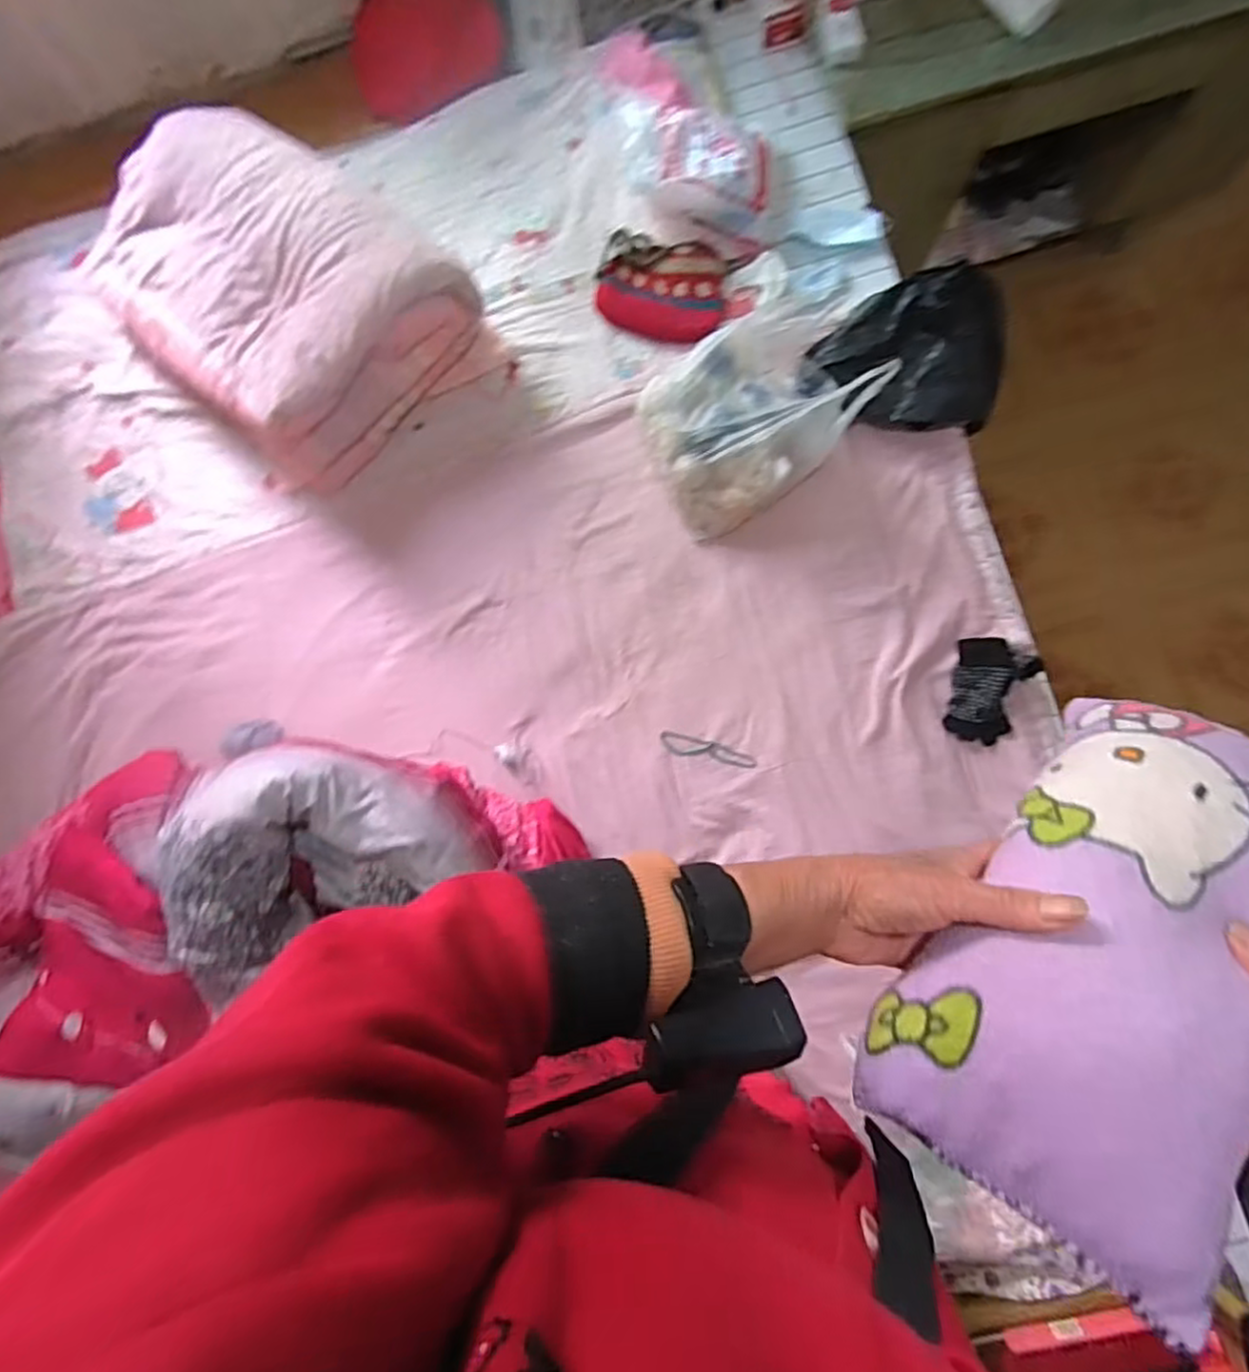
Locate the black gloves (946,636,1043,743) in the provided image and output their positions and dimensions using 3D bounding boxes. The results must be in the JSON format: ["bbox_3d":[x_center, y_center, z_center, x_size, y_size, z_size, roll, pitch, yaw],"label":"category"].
[{"bbox_3d":[0.595,0.008,1.136,0.123,0.059,0.164,16,83,6],"label":"black gloves"}]

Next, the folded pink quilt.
[{"bbox_3d":[-0.617,-0.705,1.213,0.459,0.188,0.628,-44,81,-3],"label":"folded pink quilt"}]

